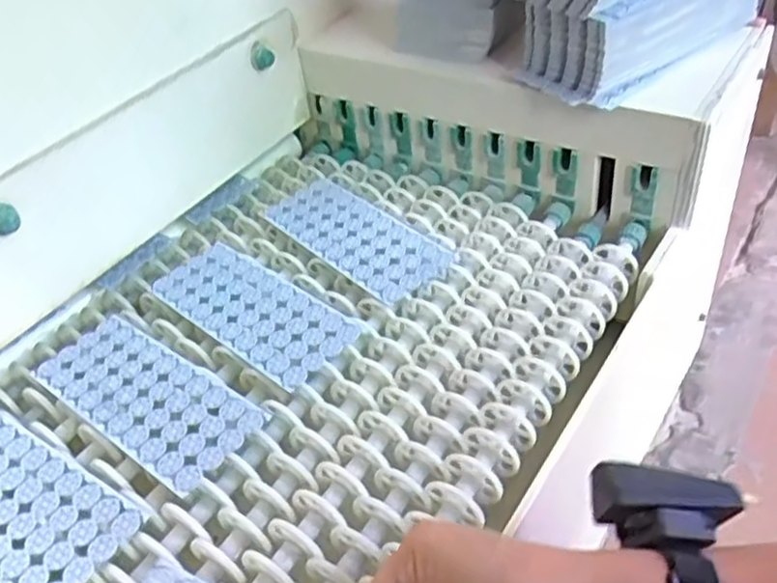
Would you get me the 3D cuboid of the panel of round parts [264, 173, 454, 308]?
[{"bbox_3d":[-0.032,-0.052,0.657,0.085,0.012,0.194,-32,46,-26],"label":"panel of round parts"}]

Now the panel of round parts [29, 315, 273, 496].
[{"bbox_3d":[-0.178,0.075,0.533,0.189,0.008,0.079,25,50,32],"label":"panel of round parts"}]

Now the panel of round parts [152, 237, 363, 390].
[{"bbox_3d":[-0.111,0.013,0.595,0.189,0.011,0.085,27,51,34],"label":"panel of round parts"}]

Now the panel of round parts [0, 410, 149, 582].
[{"bbox_3d":[-0.249,0.132,0.478,0.191,0.005,0.079,21,48,30],"label":"panel of round parts"}]

